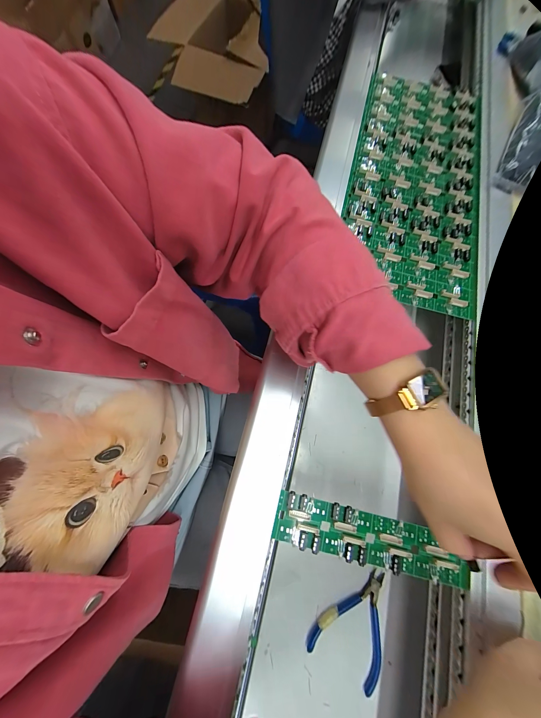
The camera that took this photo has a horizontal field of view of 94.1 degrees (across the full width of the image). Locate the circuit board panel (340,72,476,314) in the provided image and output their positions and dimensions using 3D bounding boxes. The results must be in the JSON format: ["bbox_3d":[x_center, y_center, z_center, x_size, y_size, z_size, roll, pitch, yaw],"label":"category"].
[{"bbox_3d":[0.207,-0.260,0.359,0.176,0.006,0.405,15,74,2],"label":"circuit board panel"}]

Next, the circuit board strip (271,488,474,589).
[{"bbox_3d":[0.094,0.168,0.233,0.179,0.007,0.043,16,74,1],"label":"circuit board strip"}]

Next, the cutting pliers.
[{"bbox_3d":[0.105,0.312,0.304,0.084,0.021,0.108,35,75,-2],"label":"cutting pliers"}]

